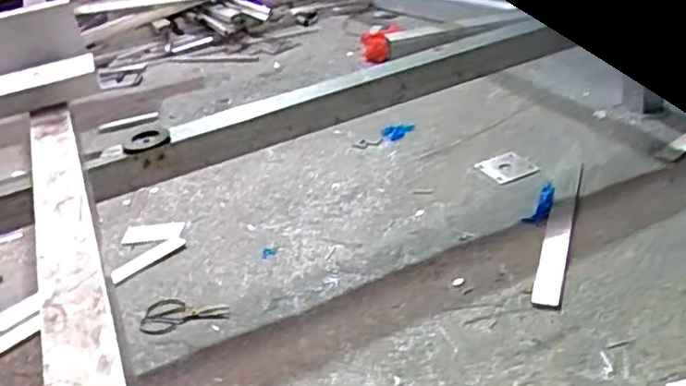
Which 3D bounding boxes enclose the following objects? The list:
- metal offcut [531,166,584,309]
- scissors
[{"bbox_3d":[0.498,0.066,1.550,0.062,0.030,0.586,3,33,22],"label":"metal offcut"},{"bbox_3d":[-0.336,0.263,1.420,0.183,0.020,0.102,3,35,15],"label":"scissors"}]

